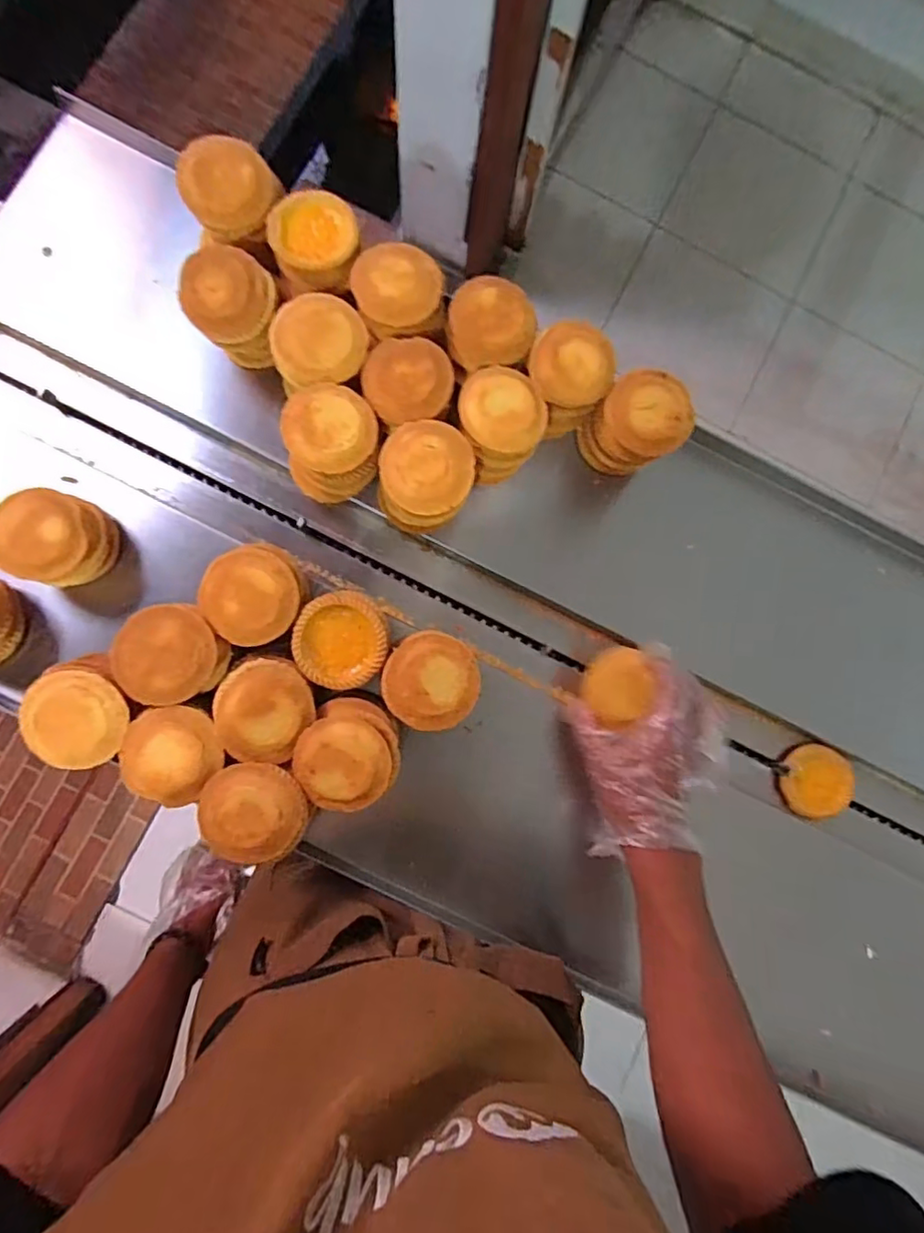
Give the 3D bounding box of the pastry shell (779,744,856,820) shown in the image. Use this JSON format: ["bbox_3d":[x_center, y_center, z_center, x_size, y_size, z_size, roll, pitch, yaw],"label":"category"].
[{"bbox_3d":[0.342,0.158,0.565,0.067,0.016,0.066,0,85,-3],"label":"pastry shell"}]

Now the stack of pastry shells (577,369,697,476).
[{"bbox_3d":[0.151,-0.164,0.512,0.076,0.075,0.072,-38,88,-6],"label":"stack of pastry shells"}]

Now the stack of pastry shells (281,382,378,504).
[{"bbox_3d":[-0.109,-0.142,0.489,0.079,0.078,0.077,-3,85,-4],"label":"stack of pastry shells"}]

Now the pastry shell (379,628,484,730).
[{"bbox_3d":[-0.023,0.049,0.451,0.072,0.016,0.073,7,85,-3],"label":"pastry shell"}]

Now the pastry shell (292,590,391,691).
[{"bbox_3d":[-0.094,0.017,0.455,0.070,0.014,0.074,0,85,-3],"label":"pastry shell"}]

